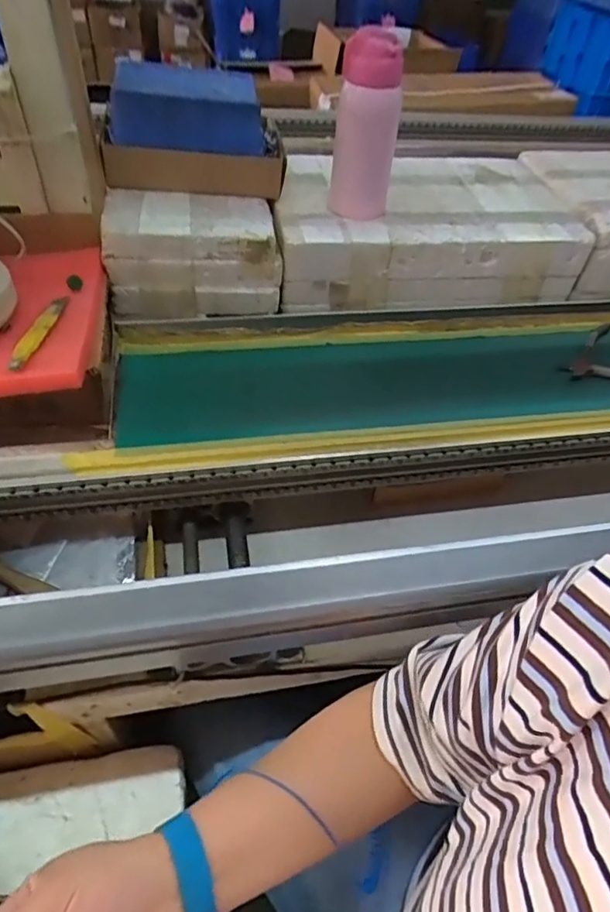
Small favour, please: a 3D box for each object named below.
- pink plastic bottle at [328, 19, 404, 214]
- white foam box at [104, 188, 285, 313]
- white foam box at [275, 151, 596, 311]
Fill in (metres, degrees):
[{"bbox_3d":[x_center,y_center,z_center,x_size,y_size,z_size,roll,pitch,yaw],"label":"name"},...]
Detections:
[{"bbox_3d":[0.079,-0.415,0.682,0.078,0.203,0.067,8,46,1],"label":"pink plastic bottle"},{"bbox_3d":[-0.145,-0.268,0.713,0.217,0.109,0.110,-3,47,-10],"label":"white foam box"},{"bbox_3d":[0.168,-0.355,0.832,0.444,0.110,0.274,-4,47,-10],"label":"white foam box"}]

